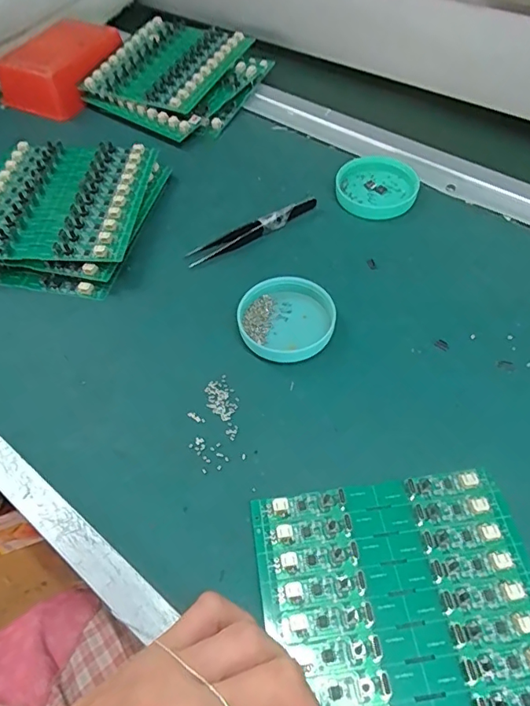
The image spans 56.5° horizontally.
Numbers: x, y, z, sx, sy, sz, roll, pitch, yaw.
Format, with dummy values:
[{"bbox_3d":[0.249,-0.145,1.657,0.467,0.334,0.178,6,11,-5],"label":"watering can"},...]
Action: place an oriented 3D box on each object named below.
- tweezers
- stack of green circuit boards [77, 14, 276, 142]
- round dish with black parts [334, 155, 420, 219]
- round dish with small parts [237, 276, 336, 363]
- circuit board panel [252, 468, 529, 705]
[{"bbox_3d":[-0.008,-0.098,0.392,0.116,0.011,0.014,-26,57,-15],"label":"tweezers"},{"bbox_3d":[-0.091,-0.294,0.521,0.161,0.033,0.166,21,58,17],"label":"stack of green circuit boards"},{"bbox_3d":[0.094,-0.142,0.417,0.066,0.015,0.063,-1,54,2],"label":"round dish with black parts"},{"bbox_3d":[0.015,-0.025,0.337,0.062,0.016,0.062,-1,54,2],"label":"round dish with small parts"},{"bbox_3d":[0.069,0.129,0.232,0.130,0.007,0.140,-9,54,-3],"label":"circuit board panel"}]

